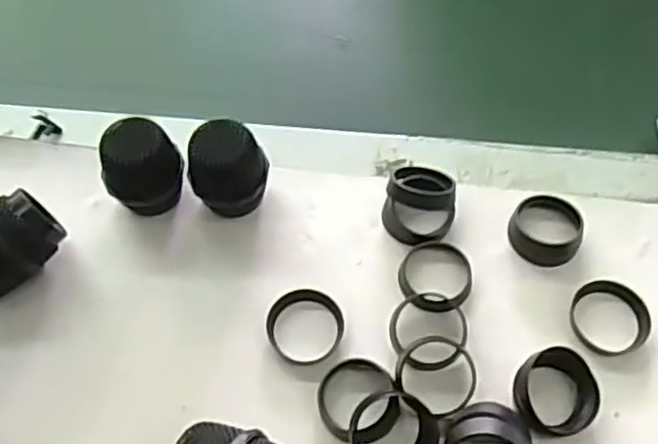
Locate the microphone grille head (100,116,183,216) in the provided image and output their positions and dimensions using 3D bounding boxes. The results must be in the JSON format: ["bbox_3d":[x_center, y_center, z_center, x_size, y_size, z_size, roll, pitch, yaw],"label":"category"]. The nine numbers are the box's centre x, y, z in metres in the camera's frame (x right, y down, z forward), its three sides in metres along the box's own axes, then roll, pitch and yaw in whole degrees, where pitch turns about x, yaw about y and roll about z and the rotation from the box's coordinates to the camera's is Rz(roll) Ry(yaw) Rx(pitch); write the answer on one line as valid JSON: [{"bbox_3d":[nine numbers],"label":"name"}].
[{"bbox_3d":[-0.113,-0.031,0.430,0.039,0.055,0.040,25,62,14],"label":"microphone grille head"}]

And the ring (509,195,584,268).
[{"bbox_3d":[0.133,0.006,0.430,0.042,0.019,0.040,0,59,0],"label":"ring"}]

